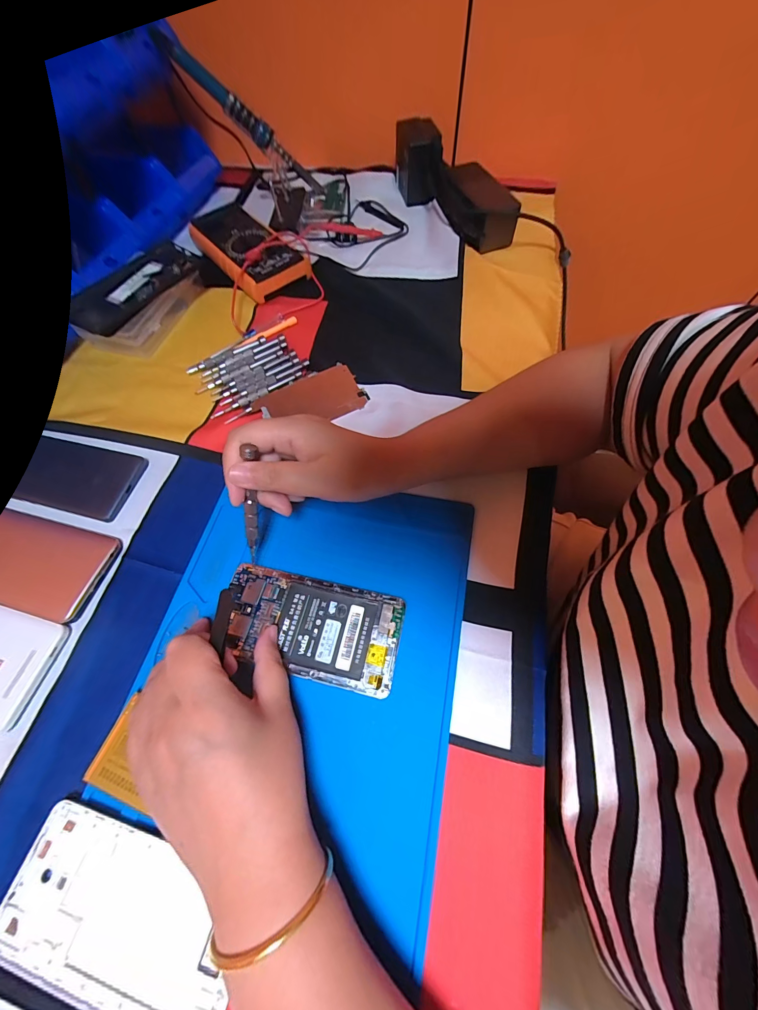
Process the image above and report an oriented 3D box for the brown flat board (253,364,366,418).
[{"bbox_3d":[-0.071,-0.111,0.377,0.107,0.006,0.057,-27,65,-11],"label":"brown flat board"}]

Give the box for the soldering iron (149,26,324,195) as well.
[{"bbox_3d":[-0.171,-0.502,0.478,0.225,0.028,0.023,18,55,-38],"label":"soldering iron"}]

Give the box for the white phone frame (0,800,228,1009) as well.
[{"bbox_3d":[-0.147,0.235,0.209,0.139,0.006,0.074,12,64,8],"label":"white phone frame"}]

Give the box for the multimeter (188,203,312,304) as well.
[{"bbox_3d":[-0.175,-0.340,0.480,0.084,0.038,0.183,-38,68,-15],"label":"multimeter"}]

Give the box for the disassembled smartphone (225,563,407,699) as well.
[{"bbox_3d":[-0.053,0.091,0.276,0.135,0.005,0.069,12,64,8],"label":"disassembled smartphone"}]

